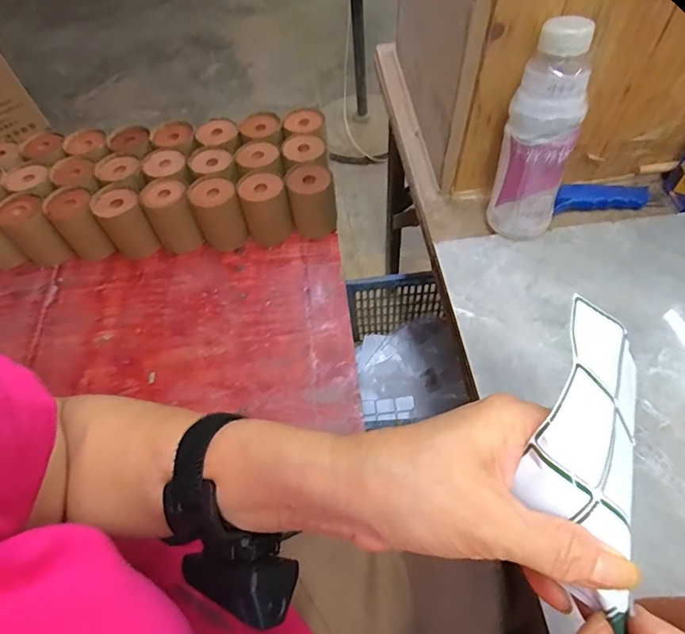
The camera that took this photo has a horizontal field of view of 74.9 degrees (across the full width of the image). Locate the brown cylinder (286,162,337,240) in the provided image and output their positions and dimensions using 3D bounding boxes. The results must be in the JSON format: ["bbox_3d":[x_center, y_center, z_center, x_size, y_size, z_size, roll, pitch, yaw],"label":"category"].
[{"bbox_3d":[-0.056,-0.219,0.847,0.083,0.104,0.082,-13,58,-3],"label":"brown cylinder"}]

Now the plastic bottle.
[{"bbox_3d":[0.188,-0.162,0.428,0.067,0.192,0.062,15,60,14],"label":"plastic bottle"}]

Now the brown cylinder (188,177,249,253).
[{"bbox_3d":[-0.231,-0.192,0.835,0.079,0.112,0.082,-29,60,-13],"label":"brown cylinder"}]

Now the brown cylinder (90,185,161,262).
[{"bbox_3d":[-0.401,-0.173,0.831,0.076,0.111,0.079,-37,62,-17],"label":"brown cylinder"}]

